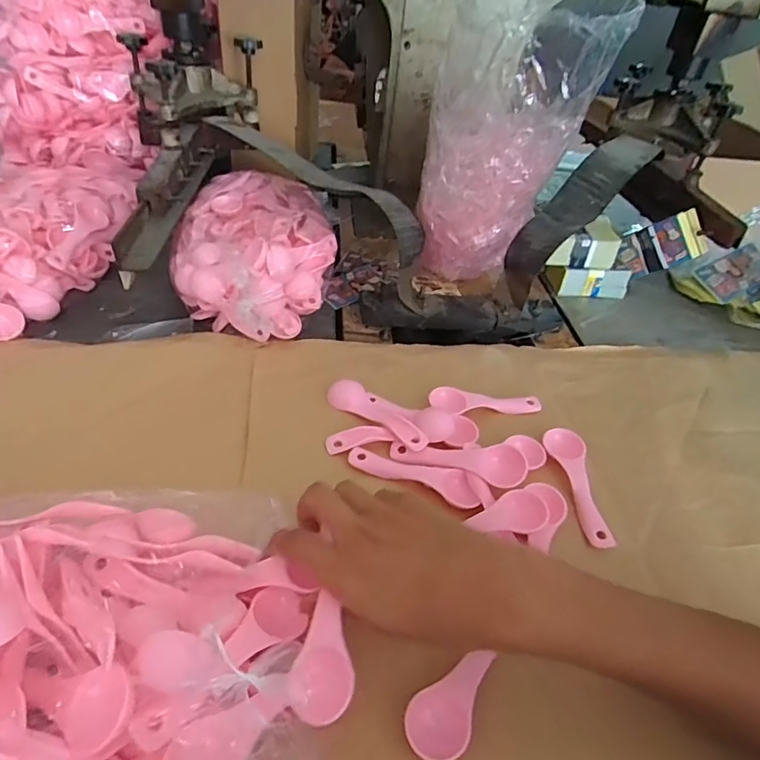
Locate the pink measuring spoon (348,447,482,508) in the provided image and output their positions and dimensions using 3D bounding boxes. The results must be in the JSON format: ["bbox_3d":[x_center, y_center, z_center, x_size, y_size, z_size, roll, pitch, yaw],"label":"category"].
[{"bbox_3d":[0.028,0.076,0.407,0.110,0.010,0.029,20,43,14],"label":"pink measuring spoon"}]

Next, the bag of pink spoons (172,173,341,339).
[{"bbox_3d":[-0.143,-0.161,0.595,0.163,0.090,0.267,-1,42,-9],"label":"bag of pink spoons"}]

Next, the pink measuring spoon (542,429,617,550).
[{"bbox_3d":[0.165,0.086,0.415,0.031,0.016,0.110,3,42,-5],"label":"pink measuring spoon"}]

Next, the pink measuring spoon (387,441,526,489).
[{"bbox_3d":[0.063,0.066,0.413,0.110,0.011,0.033,5,40,18],"label":"pink measuring spoon"}]

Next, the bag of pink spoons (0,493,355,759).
[{"bbox_3d":[-0.169,0.134,0.257,0.274,0.079,0.192,-12,45,-21],"label":"bag of pink spoons"}]

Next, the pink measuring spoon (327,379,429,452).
[{"bbox_3d":[-0.001,0.029,0.453,0.108,0.013,0.029,31,47,24],"label":"pink measuring spoon"}]

